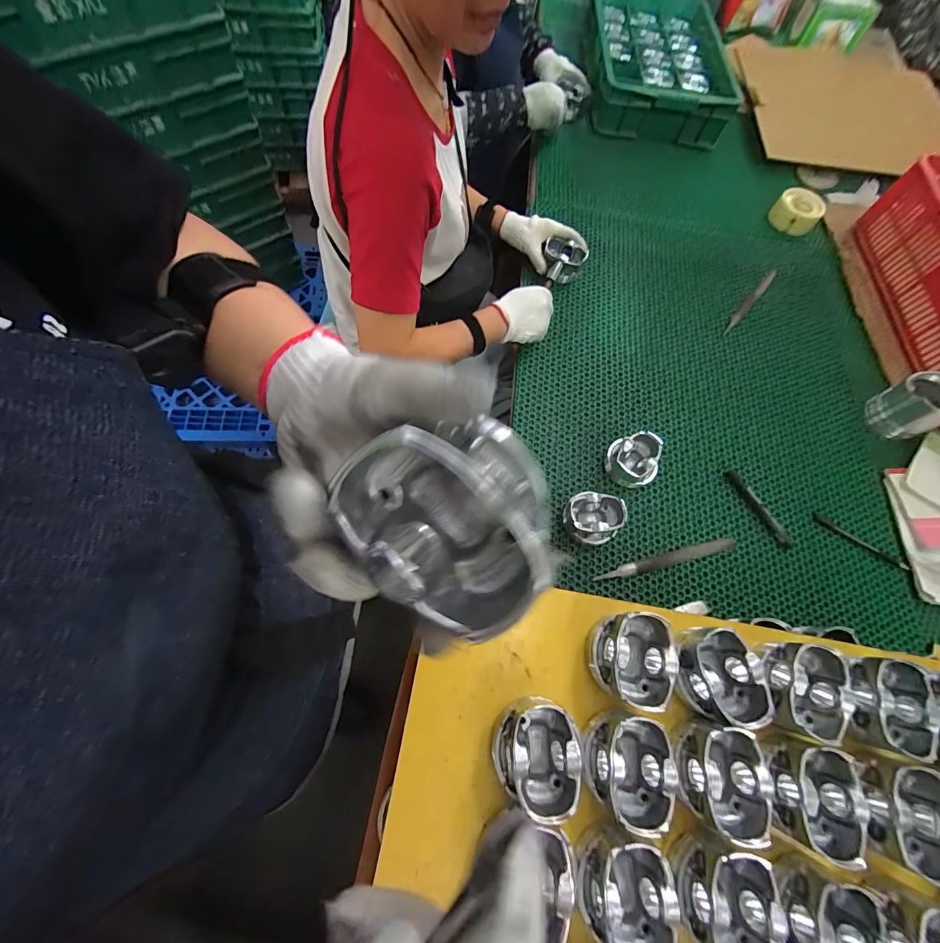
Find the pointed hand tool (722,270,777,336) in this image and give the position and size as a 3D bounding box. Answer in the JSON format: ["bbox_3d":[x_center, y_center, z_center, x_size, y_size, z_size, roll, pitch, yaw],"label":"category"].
[{"bbox_3d":[0.585,-0.357,0.851,0.019,0.010,0.236,41,72,12],"label":"pointed hand tool"}]

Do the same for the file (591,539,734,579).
[{"bbox_3d":[0.300,0.135,0.624,0.231,0.004,0.017,-12,70,-8],"label":"file"}]

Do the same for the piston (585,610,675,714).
[{"bbox_3d":[0.156,0.180,0.394,0.070,0.049,0.081,1,69,-5],"label":"piston"}]

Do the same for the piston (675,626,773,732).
[{"bbox_3d":[0.235,0.194,0.388,0.069,0.044,0.083,-18,72,-12],"label":"piston"}]

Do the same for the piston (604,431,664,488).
[{"bbox_3d":[0.261,-0.019,0.661,0.071,0.052,0.078,1,68,-3],"label":"piston"}]

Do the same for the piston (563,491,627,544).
[{"bbox_3d":[0.187,0.069,0.617,0.081,0.053,0.076,6,68,-1],"label":"piston"}]

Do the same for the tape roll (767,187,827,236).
[{"bbox_3d":[0.742,-0.592,0.925,0.098,0.047,0.098,1,68,-3],"label":"tape roll"}]

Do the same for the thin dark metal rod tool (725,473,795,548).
[{"bbox_3d":[0.468,0.059,0.662,0.022,0.004,0.140,-26,72,-12],"label":"thin dark metal rod tool"}]

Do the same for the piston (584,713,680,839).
[{"bbox_3d":[0.140,0.262,0.363,0.072,0.044,0.085,6,68,-3],"label":"piston"}]

